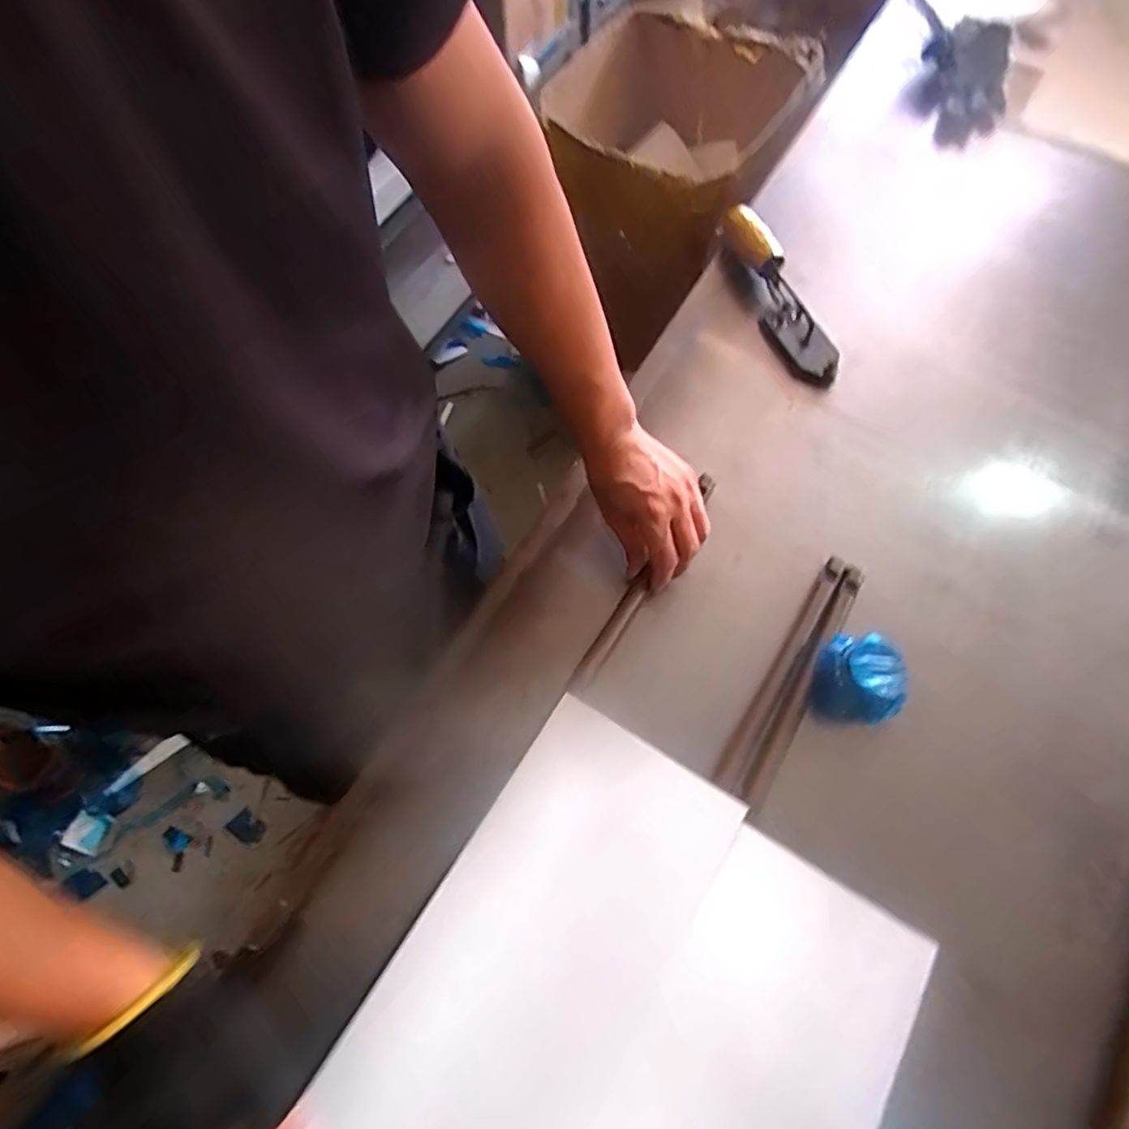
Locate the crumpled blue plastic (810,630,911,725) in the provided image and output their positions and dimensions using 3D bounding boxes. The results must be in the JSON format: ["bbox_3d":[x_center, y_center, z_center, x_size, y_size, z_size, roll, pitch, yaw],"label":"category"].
[{"bbox_3d":[0.250,0.099,0.543,0.061,0.052,0.070,7,68,4],"label":"crumpled blue plastic"}]

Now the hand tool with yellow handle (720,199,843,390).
[{"bbox_3d":[0.245,-0.300,0.717,0.057,0.047,0.229,-21,68,-7],"label":"hand tool with yellow handle"}]

